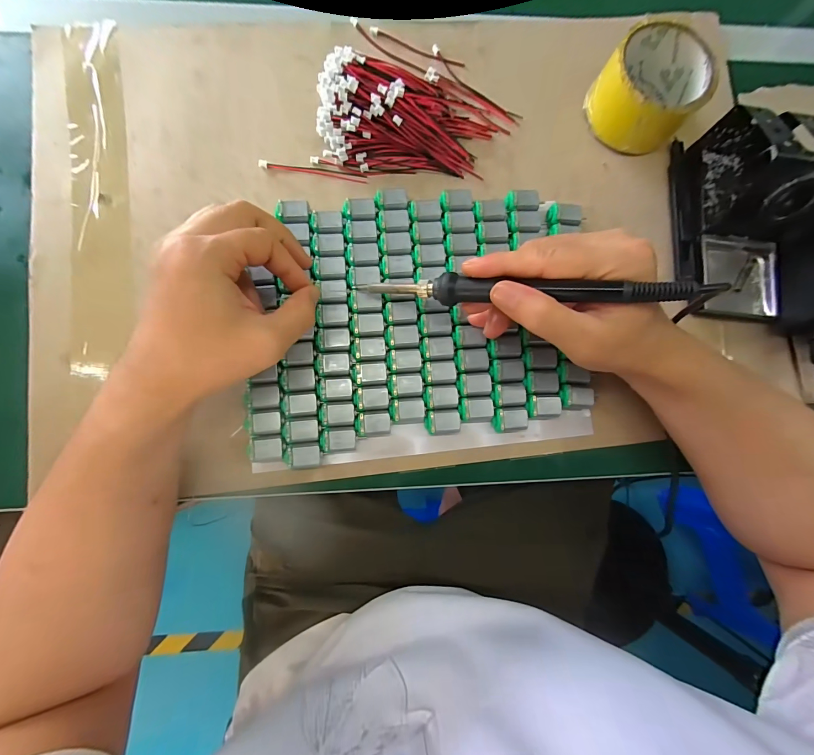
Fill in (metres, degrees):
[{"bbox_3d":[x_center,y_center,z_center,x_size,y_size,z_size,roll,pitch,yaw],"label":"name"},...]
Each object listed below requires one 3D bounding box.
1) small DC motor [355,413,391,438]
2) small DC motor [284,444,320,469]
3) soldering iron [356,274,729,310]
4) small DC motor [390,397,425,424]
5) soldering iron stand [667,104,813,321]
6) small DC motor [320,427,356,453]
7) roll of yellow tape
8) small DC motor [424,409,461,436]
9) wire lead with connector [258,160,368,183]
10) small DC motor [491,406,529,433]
[{"bbox_3d":[-0.026,0.037,0.271,0.026,0.014,0.018,-2,84,-3],"label":"small DC motor"},{"bbox_3d":[-0.079,0.060,0.267,0.026,0.018,0.017,-1,84,-3],"label":"small DC motor"},{"bbox_3d":[0.063,-0.055,0.218,0.207,0.016,0.016,6,83,24],"label":"soldering iron"},{"bbox_3d":[0.000,0.026,0.274,0.027,0.012,0.020,-2,84,-3],"label":"small DC motor"},{"bbox_3d":[0.284,-0.137,0.280,0.092,0.069,0.160,5,84,-2],"label":"soldering iron stand"},{"bbox_3d":[-0.053,0.048,0.269,0.026,0.015,0.018,-5,84,-3],"label":"small DC motor"},{"bbox_3d":[0.210,-0.250,0.301,0.081,0.044,0.088,0,84,-3],"label":"roll of yellow tape"},{"bbox_3d":[0.027,0.035,0.275,0.027,0.014,0.018,-3,84,-3],"label":"small DC motor"},{"bbox_3d":[-0.080,-0.179,0.300,0.090,0.009,0.008,5,84,-2],"label":"wire lead with connector"},{"bbox_3d":[0.081,0.034,0.278,0.028,0.014,0.019,-3,84,-3],"label":"small DC motor"}]

